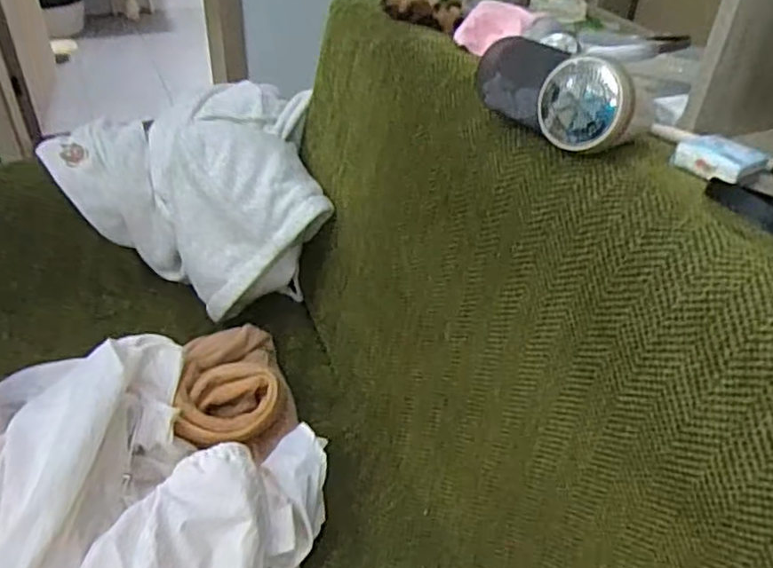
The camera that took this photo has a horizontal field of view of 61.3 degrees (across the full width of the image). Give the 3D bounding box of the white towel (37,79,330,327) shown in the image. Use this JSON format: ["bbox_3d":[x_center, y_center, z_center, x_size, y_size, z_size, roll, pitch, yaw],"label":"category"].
[{"bbox_3d":[-0.254,-0.138,0.959,0.370,0.218,0.258,16,41,16],"label":"white towel"}]

